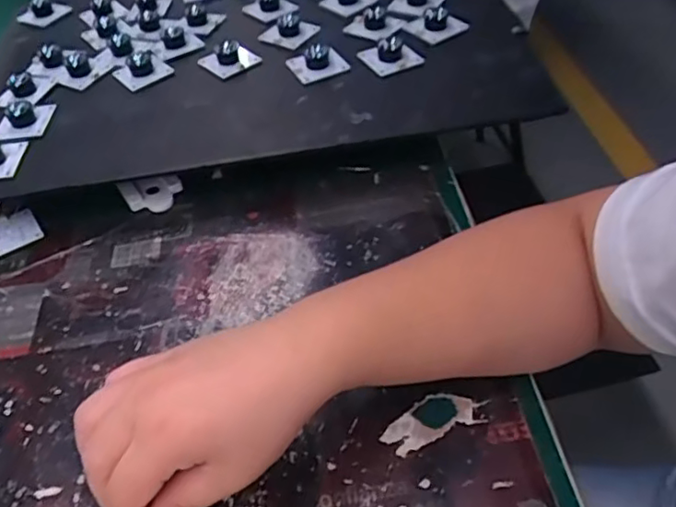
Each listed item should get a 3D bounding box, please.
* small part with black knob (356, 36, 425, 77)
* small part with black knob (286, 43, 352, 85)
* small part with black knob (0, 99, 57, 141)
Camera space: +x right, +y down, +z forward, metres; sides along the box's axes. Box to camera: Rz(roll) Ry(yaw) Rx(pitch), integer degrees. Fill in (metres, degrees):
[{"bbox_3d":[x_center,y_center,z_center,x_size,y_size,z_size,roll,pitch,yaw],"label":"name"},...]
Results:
[{"bbox_3d":[0.045,-0.171,0.523,0.044,0.018,0.036,-19,47,-12],"label":"small part with black knob"},{"bbox_3d":[-0.019,-0.167,0.525,0.041,0.021,0.042,-27,50,-19],"label":"small part with black knob"},{"bbox_3d":[-0.261,-0.114,0.503,0.041,0.014,0.045,-3,46,3],"label":"small part with black knob"}]

